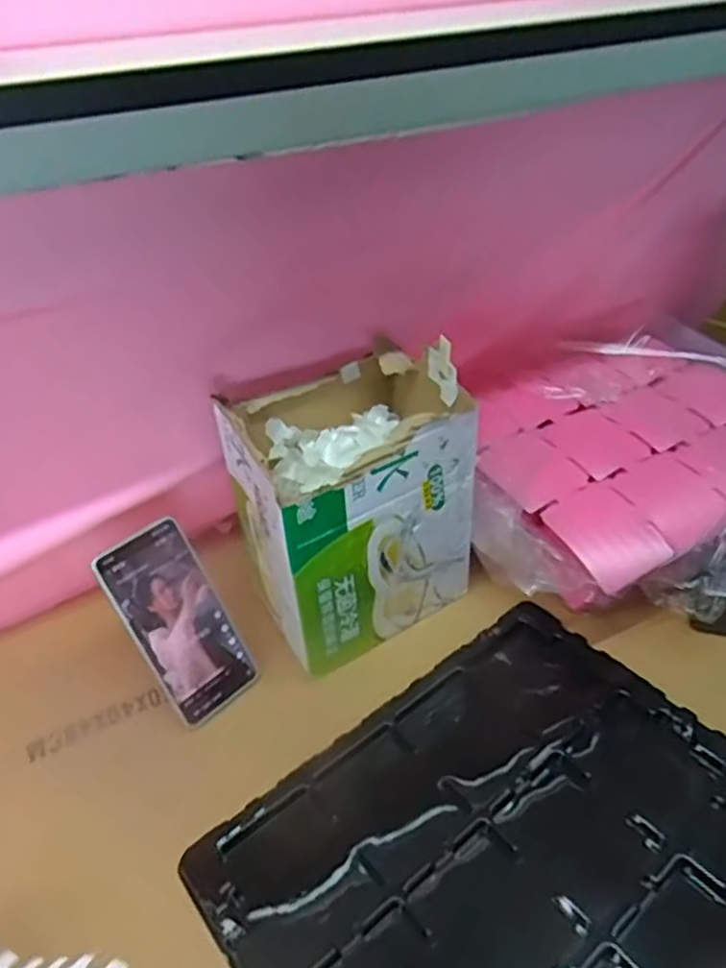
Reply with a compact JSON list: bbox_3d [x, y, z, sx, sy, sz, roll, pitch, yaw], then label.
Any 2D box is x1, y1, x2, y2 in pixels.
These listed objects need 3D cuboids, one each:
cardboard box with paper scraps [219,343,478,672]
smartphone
[{"bbox_3d":[-0.012,0.009,0.631,0.200,0.211,0.153,-25,42,-26],"label":"cardboard box with paper scraps"},{"bbox_3d":[-0.154,0.115,0.589,0.014,0.166,0.081,-9,23,49],"label":"smartphone"}]

